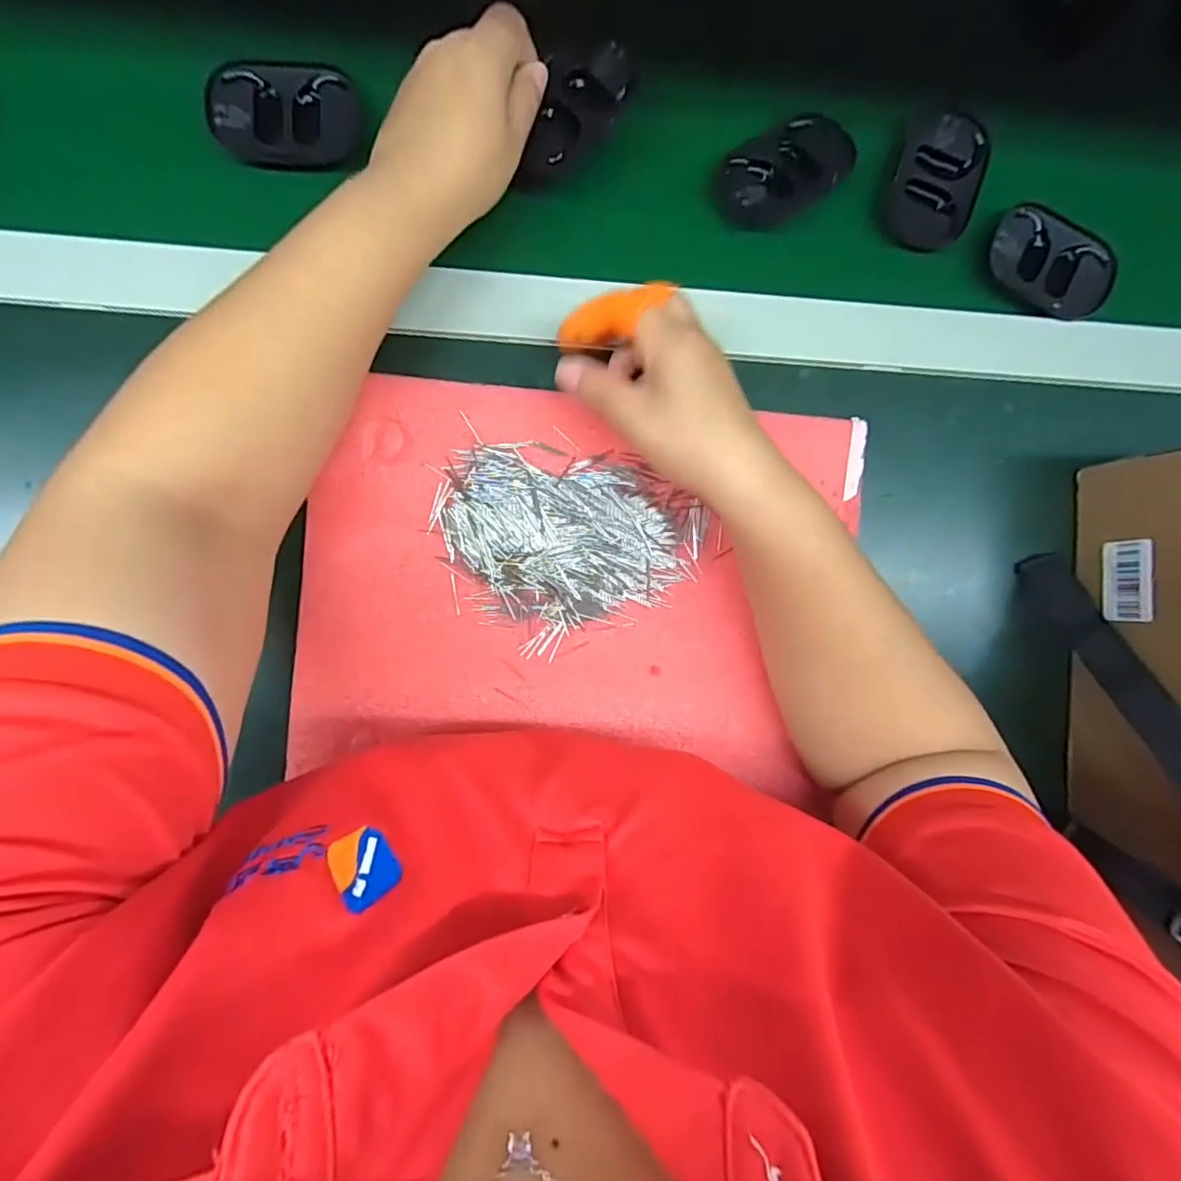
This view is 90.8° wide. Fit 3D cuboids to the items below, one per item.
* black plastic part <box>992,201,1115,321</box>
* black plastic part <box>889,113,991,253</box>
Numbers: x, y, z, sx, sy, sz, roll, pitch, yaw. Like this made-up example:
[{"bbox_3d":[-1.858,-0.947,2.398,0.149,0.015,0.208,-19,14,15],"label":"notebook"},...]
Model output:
[{"bbox_3d":[0.308,-0.220,0.388,0.087,0.013,0.065,24,89,-4],"label":"black plastic part"},{"bbox_3d":[0.230,-0.273,0.391,0.058,0.022,0.076,25,89,-4],"label":"black plastic part"}]

